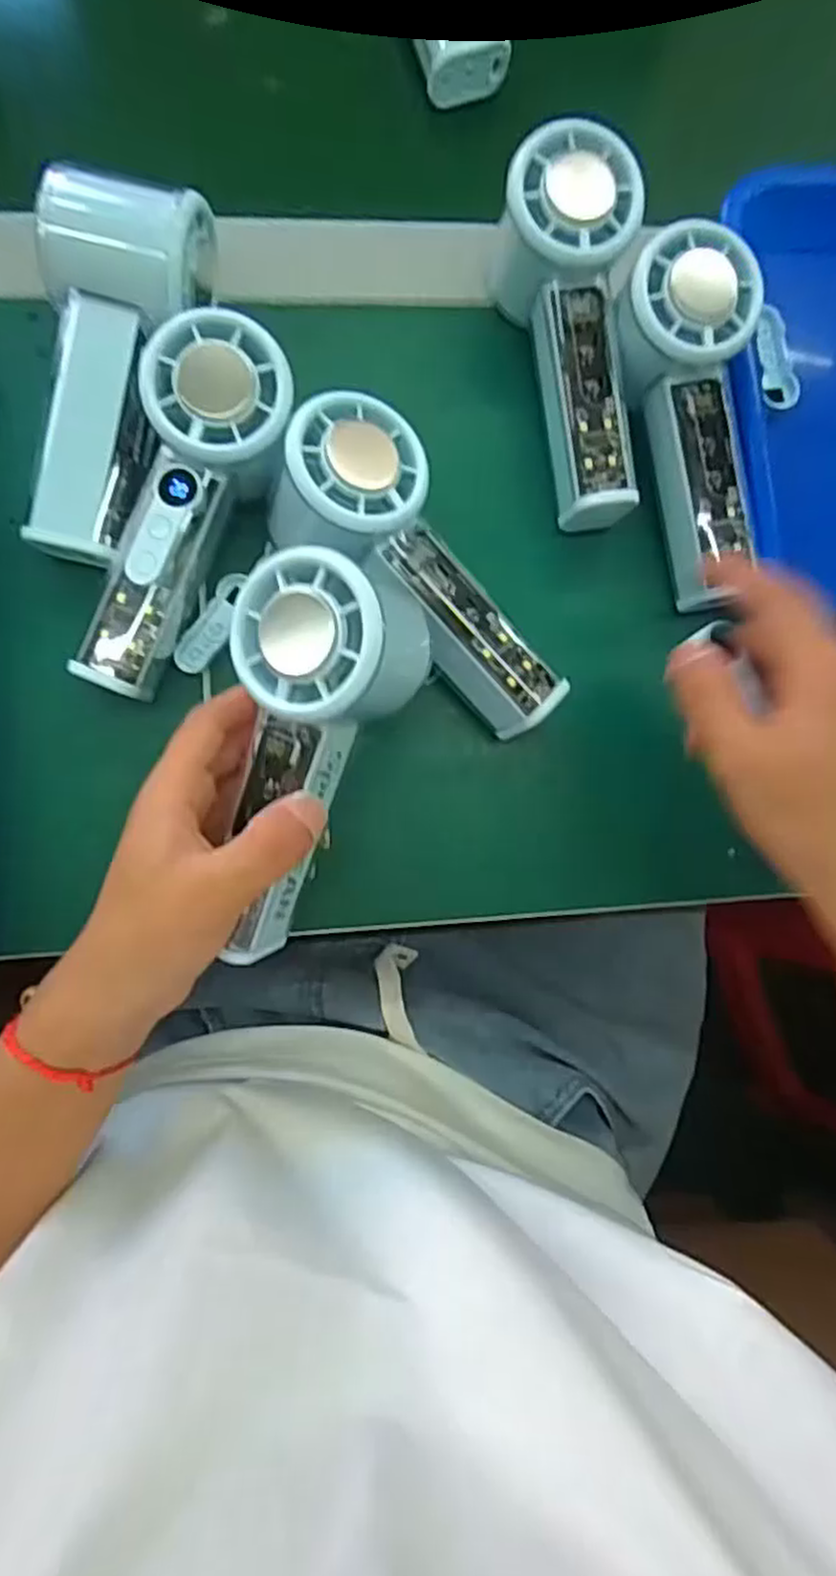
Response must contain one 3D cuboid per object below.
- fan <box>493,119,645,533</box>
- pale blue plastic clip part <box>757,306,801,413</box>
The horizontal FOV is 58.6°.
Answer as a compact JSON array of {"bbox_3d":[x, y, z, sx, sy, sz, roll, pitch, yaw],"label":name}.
[{"bbox_3d":[0.066,-0.197,0.331,0.060,0.040,0.156,-9,101,-6],"label":"fan"},{"bbox_3d":[0.176,-0.211,0.366,0.017,0.008,0.049,-6,86,-6],"label":"pale blue plastic clip part"}]

